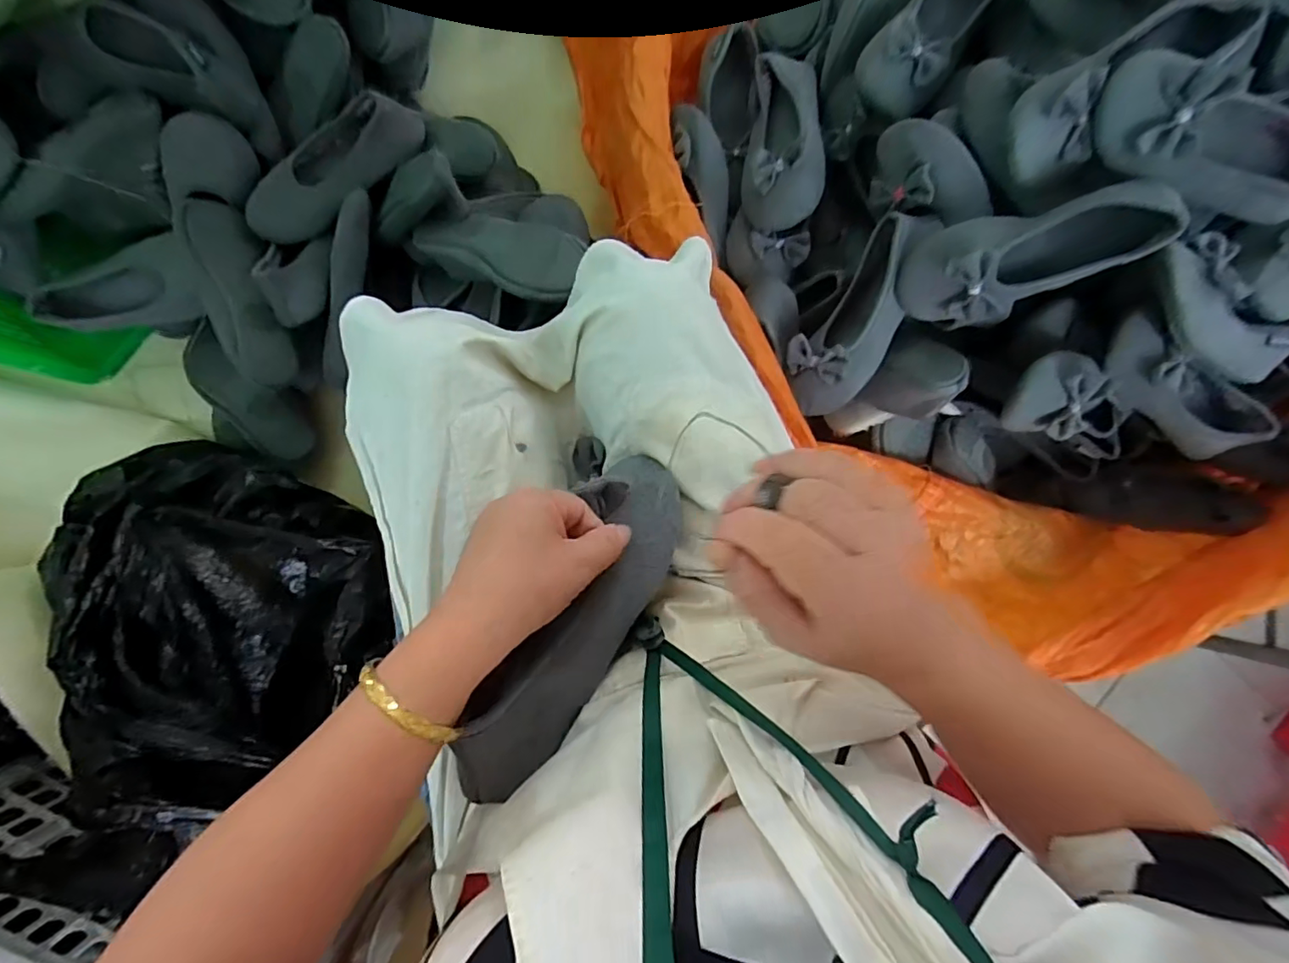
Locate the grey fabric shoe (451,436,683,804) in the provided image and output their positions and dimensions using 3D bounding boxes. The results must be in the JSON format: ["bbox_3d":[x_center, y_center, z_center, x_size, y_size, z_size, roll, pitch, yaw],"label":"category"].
[{"bbox_3d":[-0.044,0.081,0.353,0.087,0.051,0.235,27,68,-2],"label":"grey fabric shoe"}]

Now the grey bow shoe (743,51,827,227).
[{"bbox_3d":[0.168,-0.418,0.668,0.086,0.078,0.228,2,86,-4],"label":"grey bow shoe"}]

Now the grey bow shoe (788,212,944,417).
[{"bbox_3d":[0.236,-0.187,0.618,0.098,0.057,0.234,25,104,-2],"label":"grey bow shoe"}]

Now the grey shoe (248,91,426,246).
[{"bbox_3d":[-0.389,-0.394,0.686,0.243,0.062,0.103,-38,90,-5],"label":"grey shoe"}]

